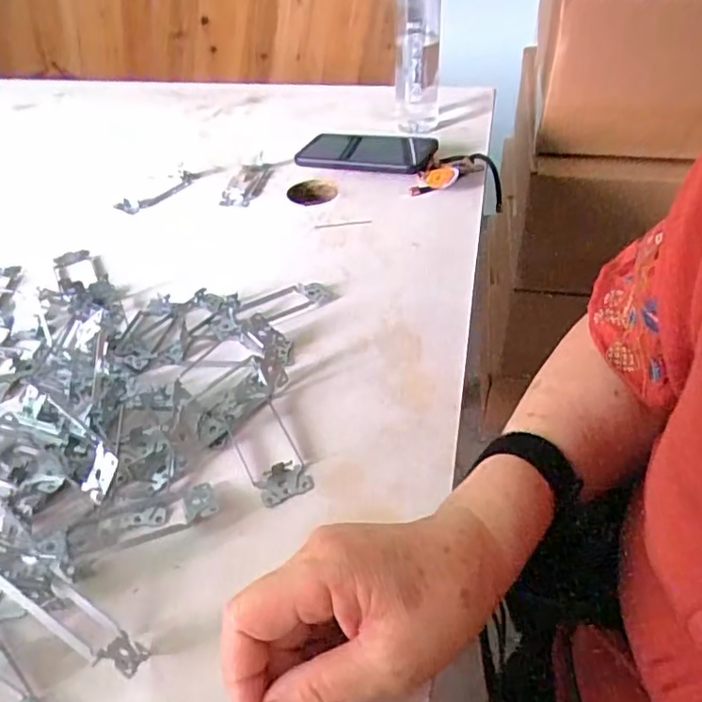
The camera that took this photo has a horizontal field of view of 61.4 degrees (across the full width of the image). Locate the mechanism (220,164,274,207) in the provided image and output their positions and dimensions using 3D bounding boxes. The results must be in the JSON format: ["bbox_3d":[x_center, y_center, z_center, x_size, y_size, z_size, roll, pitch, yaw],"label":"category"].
[{"bbox_3d":[-0.122,-0.198,0.695,0.038,0.017,0.079,9,44,14],"label":"mechanism"}]

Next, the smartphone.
[{"bbox_3d":[0.017,-0.242,0.720,0.168,0.012,0.077,11,57,23],"label":"smartphone"}]

